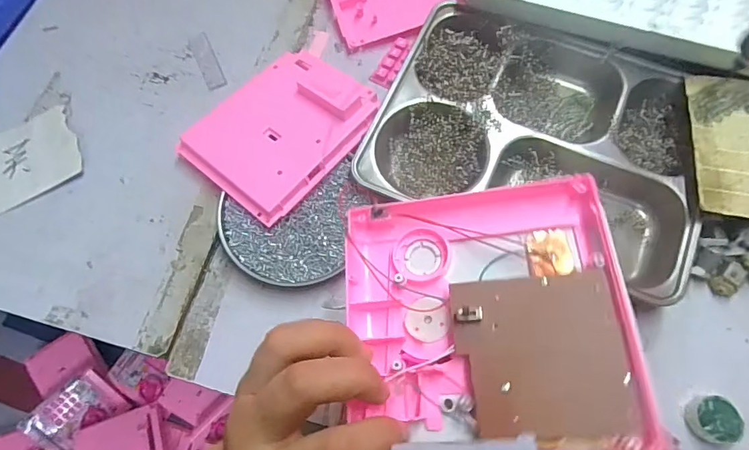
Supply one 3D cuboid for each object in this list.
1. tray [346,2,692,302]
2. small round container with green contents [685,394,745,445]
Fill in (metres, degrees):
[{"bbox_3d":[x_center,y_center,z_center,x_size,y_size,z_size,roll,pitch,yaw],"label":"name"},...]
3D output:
[{"bbox_3d":[0.147,-0.080,0.413,0.275,0.035,0.212,22,73,10],"label":"tray"},{"bbox_3d":[0.256,0.146,0.346,0.030,0.018,0.033,-1,70,2],"label":"small round container with green contents"}]

